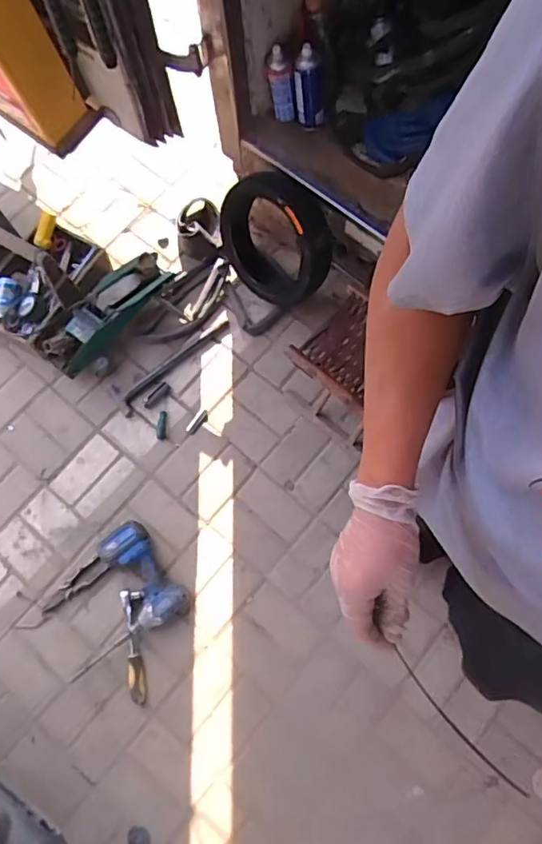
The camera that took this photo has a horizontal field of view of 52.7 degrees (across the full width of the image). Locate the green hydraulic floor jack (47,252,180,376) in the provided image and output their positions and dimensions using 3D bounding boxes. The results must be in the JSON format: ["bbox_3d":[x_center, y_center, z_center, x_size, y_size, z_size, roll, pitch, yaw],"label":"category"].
[{"bbox_3d":[-0.428,-0.293,1.451,0.124,0.122,0.392,38,78,13],"label":"green hydraulic floor jack"}]

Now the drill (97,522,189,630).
[{"bbox_3d":[-0.302,0.361,1.296,0.127,0.070,0.258,-35,76,-8],"label":"drill"}]

